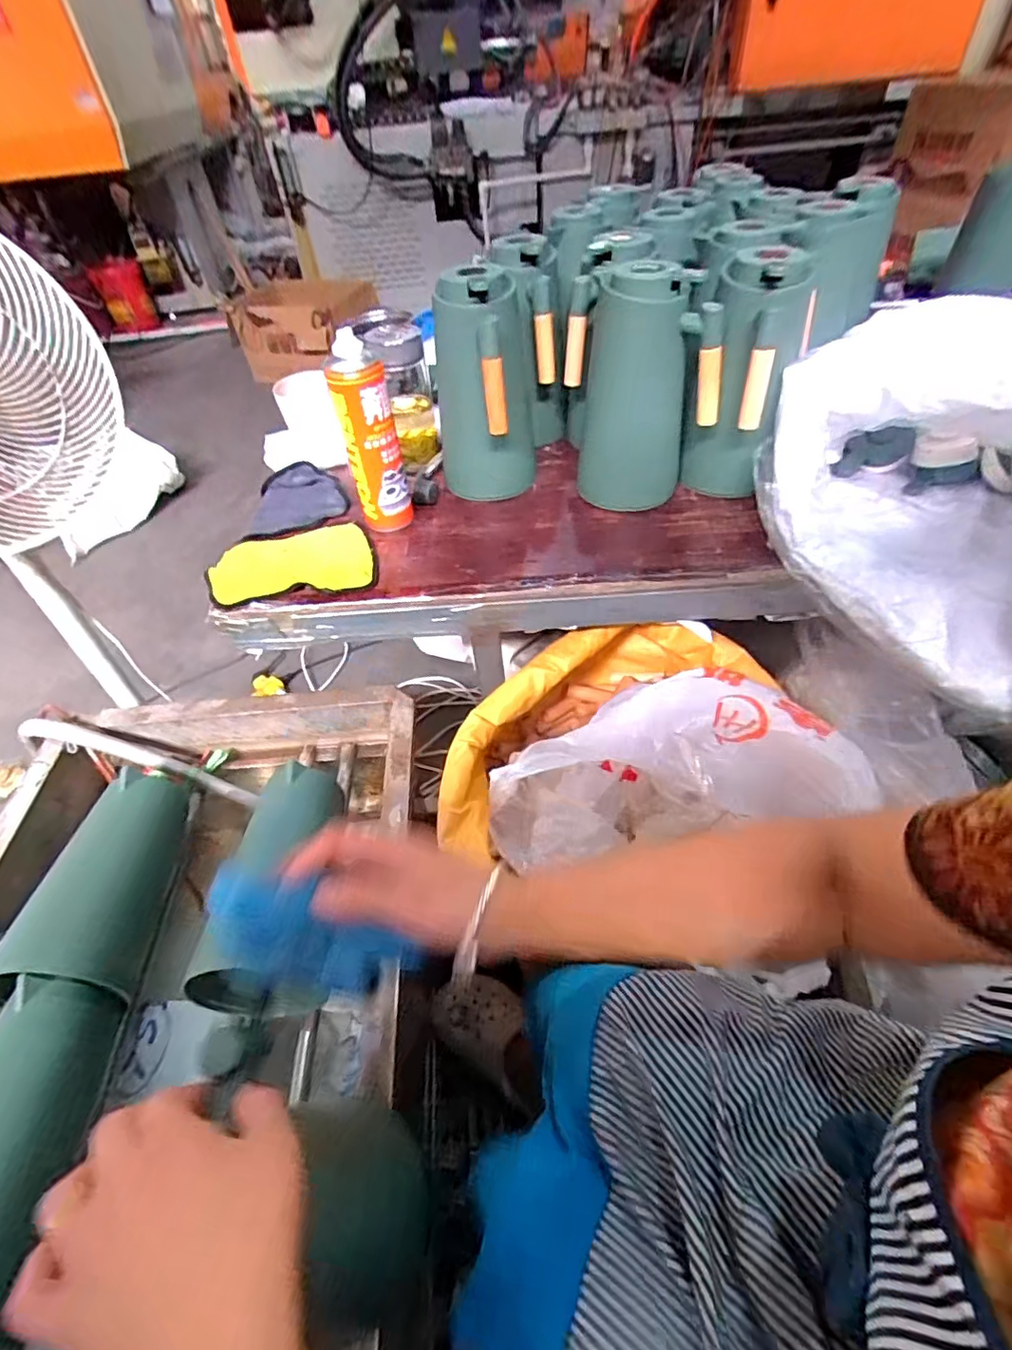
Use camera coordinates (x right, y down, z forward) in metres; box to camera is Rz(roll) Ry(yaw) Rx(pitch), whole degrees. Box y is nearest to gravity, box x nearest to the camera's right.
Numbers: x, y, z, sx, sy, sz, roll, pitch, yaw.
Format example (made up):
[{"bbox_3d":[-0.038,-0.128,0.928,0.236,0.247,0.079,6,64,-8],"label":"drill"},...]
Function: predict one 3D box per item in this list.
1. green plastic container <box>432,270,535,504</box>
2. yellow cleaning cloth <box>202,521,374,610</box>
[{"bbox_3d":[-0.025,-0.361,0.738,0.114,0.249,0.160,-3,49,3],"label":"green plastic container"},{"bbox_3d":[-0.272,-0.141,0.726,0.211,0.014,0.131,-8,49,-1],"label":"yellow cleaning cloth"}]

